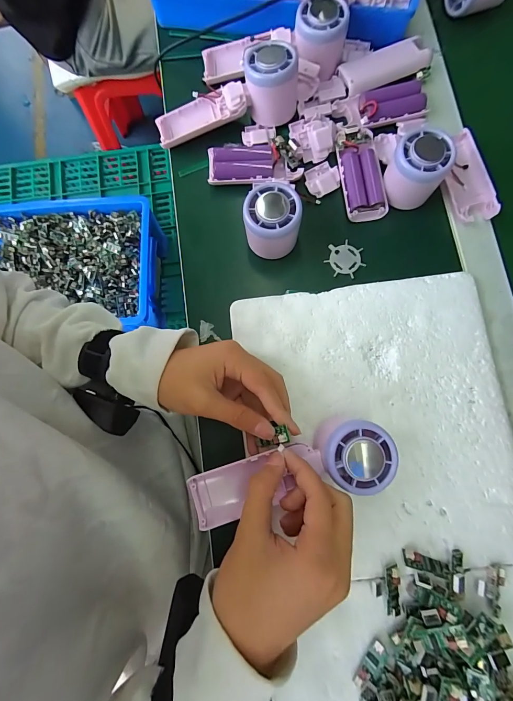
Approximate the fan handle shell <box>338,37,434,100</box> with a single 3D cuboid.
[{"bbox_3d":[0.146,-0.324,0.359,0.099,0.016,0.039,-19,80,-1],"label":"fan handle shell"}]

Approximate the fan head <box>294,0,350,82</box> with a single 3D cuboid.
[{"bbox_3d":[0.071,-0.347,0.349,0.051,0.049,0.054,0,80,1],"label":"fan head"}]

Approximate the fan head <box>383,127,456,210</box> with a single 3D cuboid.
[{"bbox_3d":[0.165,-0.186,0.321,0.056,0.044,0.052,-16,80,-1],"label":"fan head"}]

